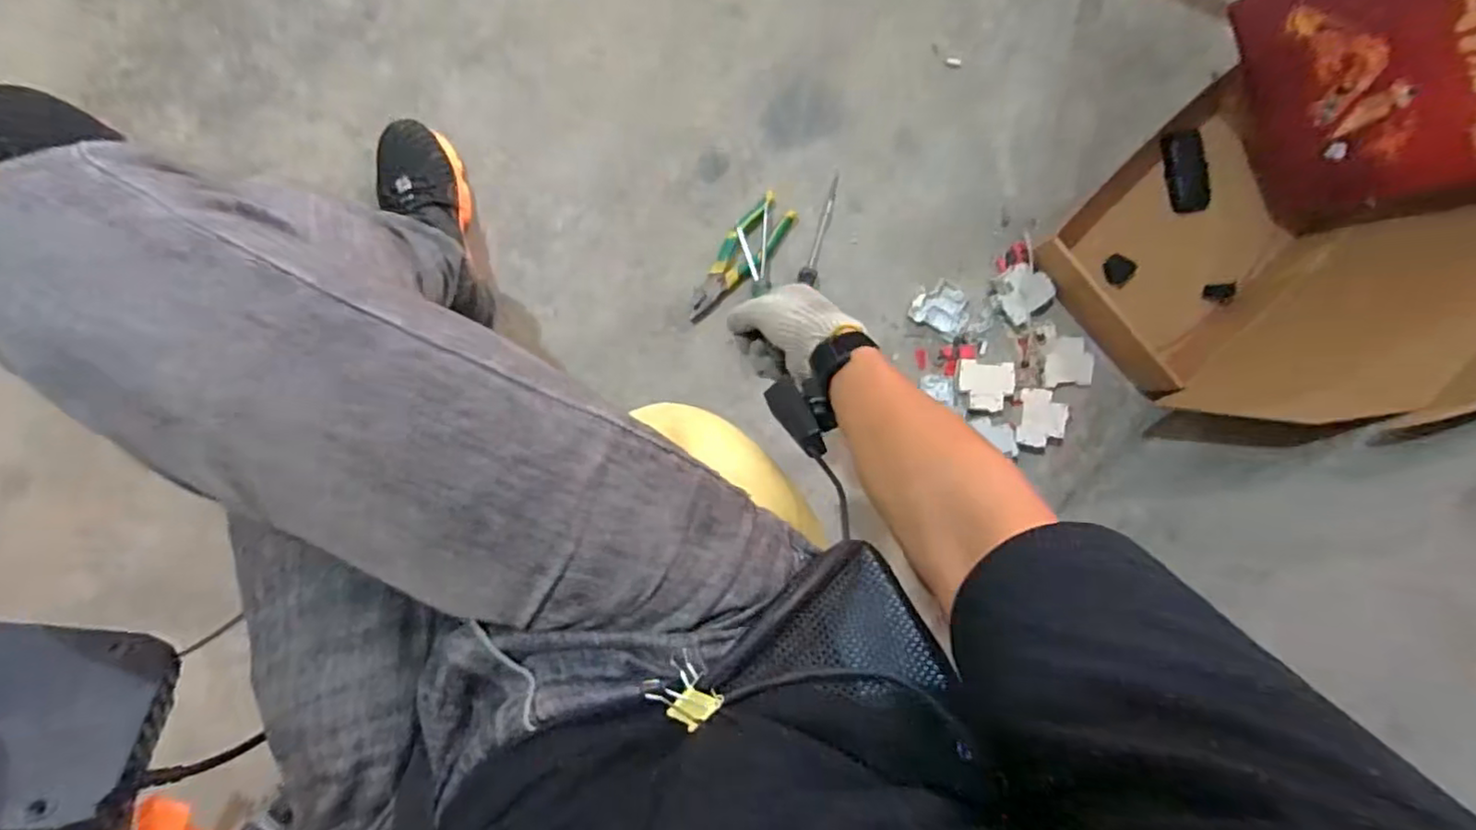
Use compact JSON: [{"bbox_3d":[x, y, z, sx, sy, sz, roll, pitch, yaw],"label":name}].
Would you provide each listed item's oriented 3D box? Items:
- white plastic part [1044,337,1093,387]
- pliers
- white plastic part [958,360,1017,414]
[{"bbox_3d":[0.468,-0.075,0.928,0.068,0.009,0.069,3,90,-4],"label":"white plastic part"},{"bbox_3d":[0.000,-0.211,0.882,0.062,0.027,0.198,43,88,-3],"label":"pliers"},{"bbox_3d":[0.344,-0.041,0.909,0.075,0.037,0.070,5,90,-4],"label":"white plastic part"}]

